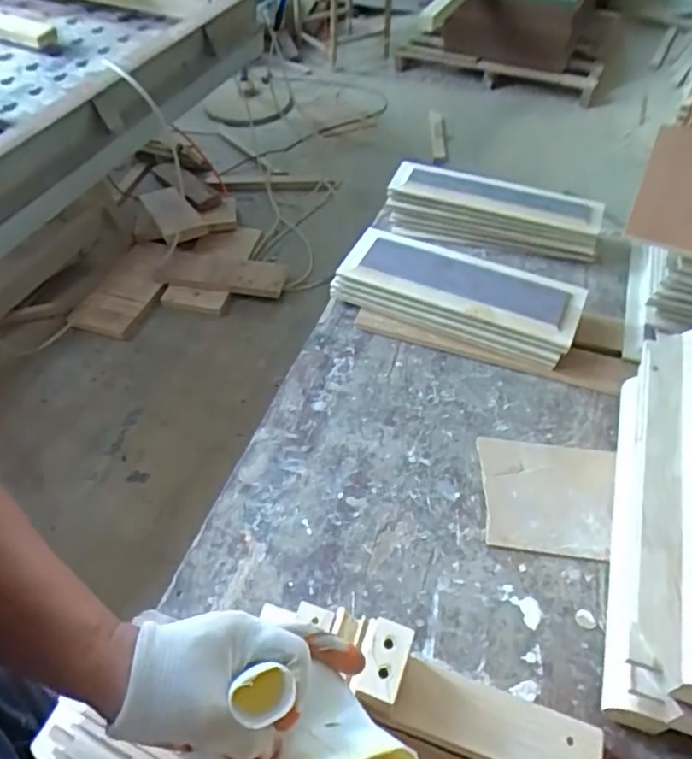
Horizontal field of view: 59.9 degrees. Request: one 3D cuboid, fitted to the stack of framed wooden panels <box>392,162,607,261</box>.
[{"bbox_3d":[0.249,-0.283,1.021,0.352,0.102,0.082,12,51,10],"label":"stack of framed wooden panels"}]

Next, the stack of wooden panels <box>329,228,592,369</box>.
[{"bbox_3d":[0.170,-0.131,0.938,0.364,0.083,0.162,16,52,13],"label":"stack of wooden panels"}]

